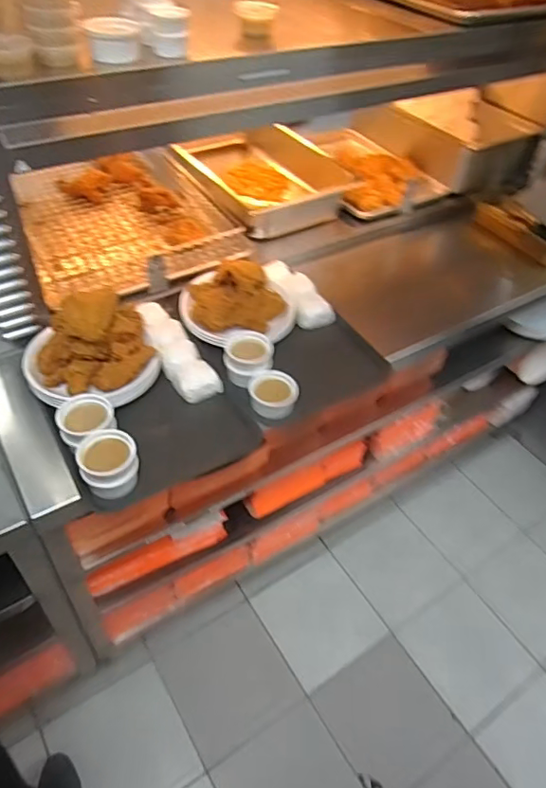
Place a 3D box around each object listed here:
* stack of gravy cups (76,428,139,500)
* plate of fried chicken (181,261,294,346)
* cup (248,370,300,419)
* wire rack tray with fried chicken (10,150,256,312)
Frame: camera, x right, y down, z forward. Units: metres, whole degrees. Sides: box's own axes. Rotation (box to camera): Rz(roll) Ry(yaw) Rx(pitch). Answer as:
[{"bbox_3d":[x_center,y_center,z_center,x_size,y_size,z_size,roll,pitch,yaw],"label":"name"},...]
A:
[{"bbox_3d":[-0.247,0.104,0.810,0.081,0.071,0.082,-11,51,-16],"label":"stack of gravy cups"},{"bbox_3d":[-0.062,-0.184,1.028,0.218,0.064,0.193,-8,50,-14],"label":"plate of fried chicken"},{"bbox_3d":[0.000,0.000,0.938,0.083,0.042,0.073,18,49,9],"label":"cup"},{"bbox_3d":[-0.338,-0.421,1.231,0.431,0.081,0.549,-15,52,-19],"label":"wire rack tray with fried chicken"}]

